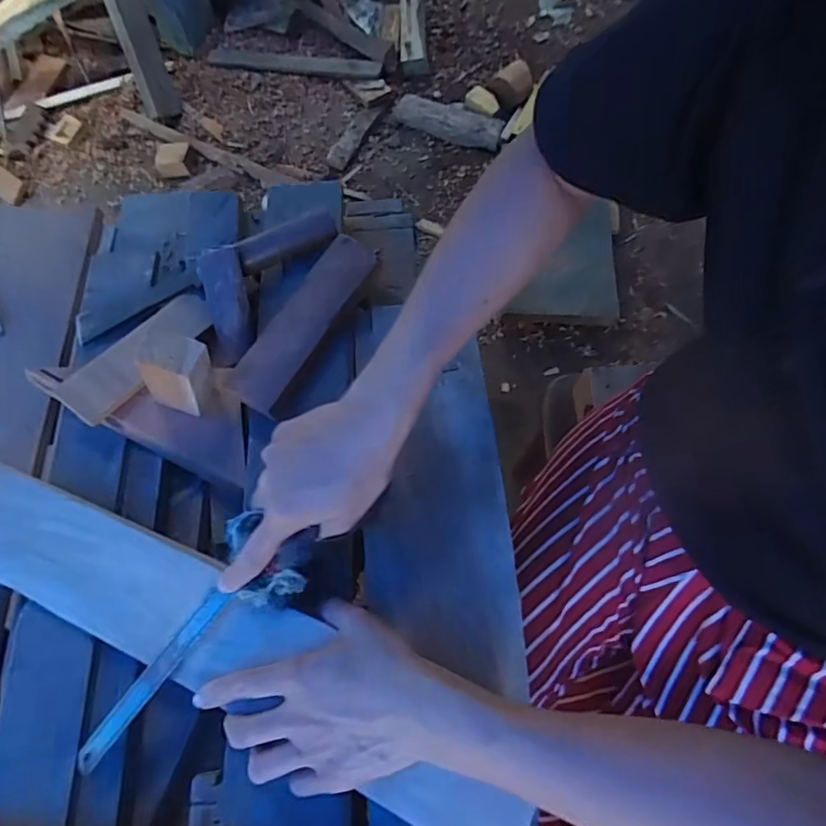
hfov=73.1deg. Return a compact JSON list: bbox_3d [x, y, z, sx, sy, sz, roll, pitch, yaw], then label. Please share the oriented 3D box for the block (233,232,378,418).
[{"bbox_3d":[-0.096,-0.081,0.511,0.047,0.033,0.181,30,73,12],"label":"block"}]

